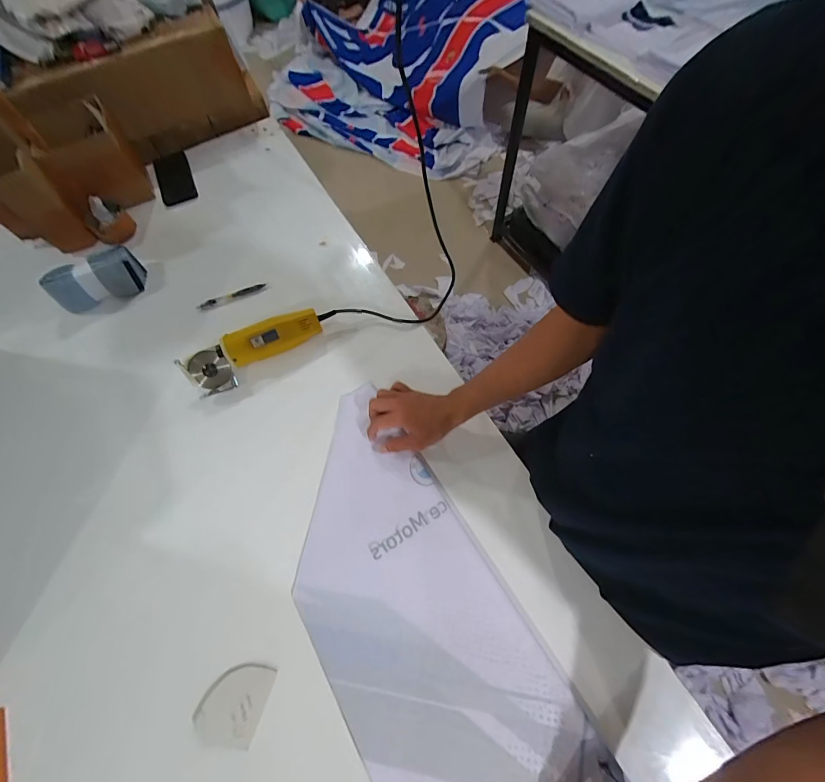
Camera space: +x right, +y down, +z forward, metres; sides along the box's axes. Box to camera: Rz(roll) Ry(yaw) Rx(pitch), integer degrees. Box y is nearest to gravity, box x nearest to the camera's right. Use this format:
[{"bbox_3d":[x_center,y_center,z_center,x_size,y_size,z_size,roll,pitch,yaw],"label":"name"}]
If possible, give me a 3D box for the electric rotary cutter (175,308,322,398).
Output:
[{"bbox_3d":[-0.282,-0.074,0.680,0.247,0.059,0.073,-30,67,-10],"label":"electric rotary cutter"}]

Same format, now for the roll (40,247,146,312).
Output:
[{"bbox_3d":[-0.629,-0.219,0.753,0.160,0.060,0.075,-26,67,-9],"label":"roll"}]

